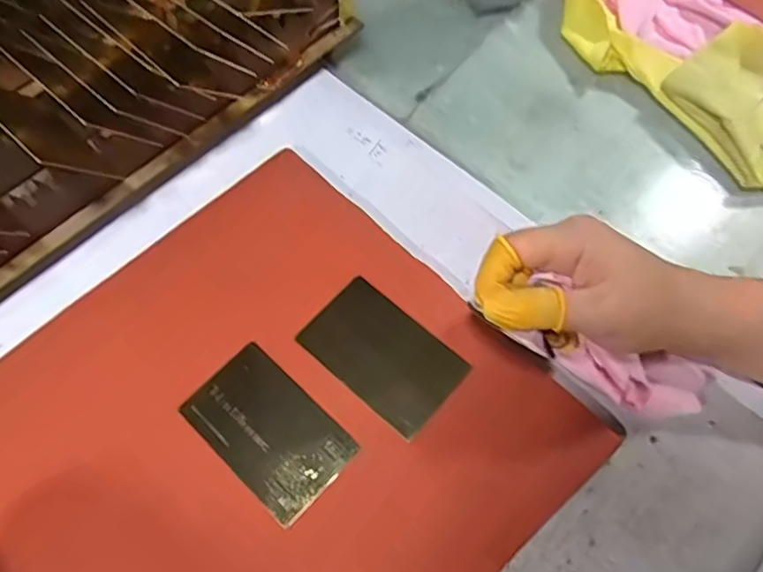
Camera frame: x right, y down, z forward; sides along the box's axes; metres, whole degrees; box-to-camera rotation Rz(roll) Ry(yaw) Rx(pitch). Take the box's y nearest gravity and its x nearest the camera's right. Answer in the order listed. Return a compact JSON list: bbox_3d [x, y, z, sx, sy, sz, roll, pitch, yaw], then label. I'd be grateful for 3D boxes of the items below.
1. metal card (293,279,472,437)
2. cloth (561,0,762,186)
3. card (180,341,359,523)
[{"bbox_3d":[0.001,0.036,0.334,0.083,0.004,0.053,39,70,18],"label":"metal card"},{"bbox_3d":[0.210,-0.152,0.415,0.092,0.033,0.215,-34,68,-15],"label":"cloth"},{"bbox_3d":[-0.058,0.074,0.317,0.083,0.004,0.052,40,71,18],"label":"card"}]

